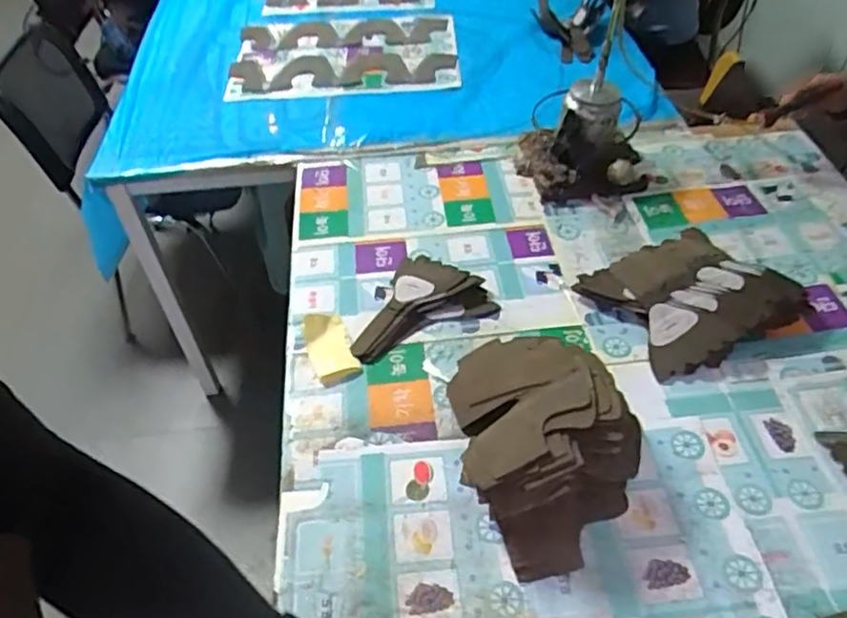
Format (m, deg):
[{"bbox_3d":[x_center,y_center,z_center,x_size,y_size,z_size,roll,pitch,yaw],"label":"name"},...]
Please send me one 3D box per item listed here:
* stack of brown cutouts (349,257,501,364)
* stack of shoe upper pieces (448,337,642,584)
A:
[{"bbox_3d":[-0.021,-0.010,0.980,0.215,0.032,0.159,-22,49,-16],"label":"stack of brown cutouts"},{"bbox_3d":[0.134,0.142,0.754,0.174,0.108,0.271,-7,47,-3],"label":"stack of shoe upper pieces"}]

